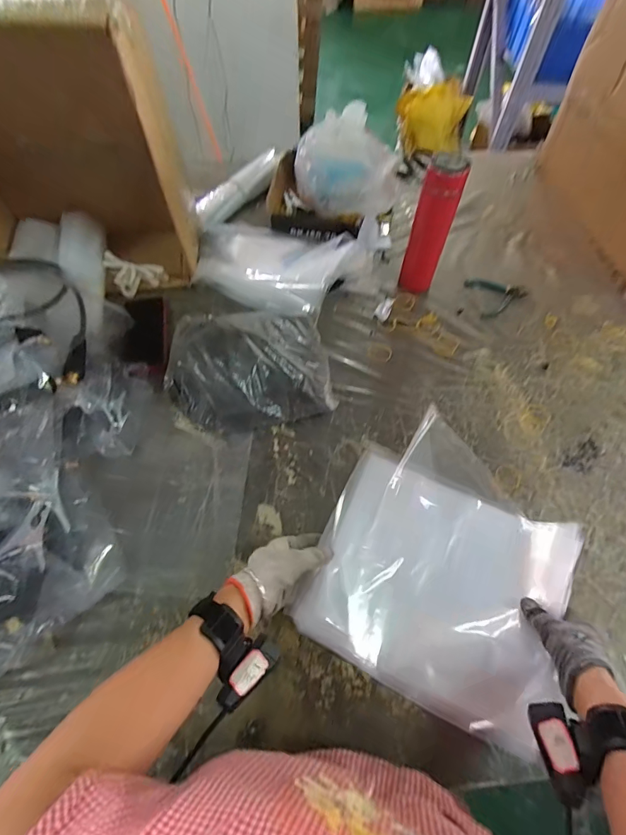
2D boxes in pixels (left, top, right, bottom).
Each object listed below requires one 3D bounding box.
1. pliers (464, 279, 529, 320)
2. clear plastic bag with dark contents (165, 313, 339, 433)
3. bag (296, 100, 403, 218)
[{"bbox_3d":[0.357,-0.227,0.777,0.120,0.008,0.089,11,63,2],"label":"pliers"},{"bbox_3d":[-0.108,-0.096,0.656,0.254,0.054,0.218,-9,64,-8],"label":"clear plastic bag with dark contents"},{"bbox_3d":[0.065,-0.496,0.805,0.162,0.120,0.189,-20,66,-13],"label":"bag"}]

